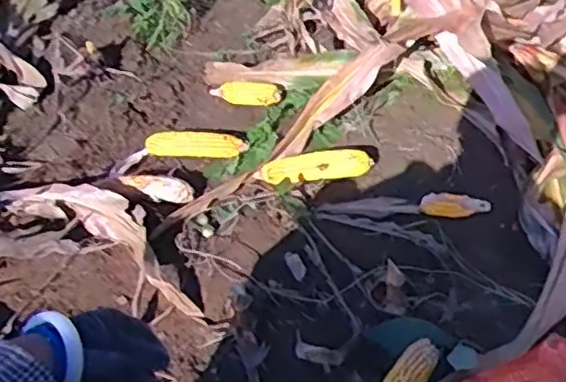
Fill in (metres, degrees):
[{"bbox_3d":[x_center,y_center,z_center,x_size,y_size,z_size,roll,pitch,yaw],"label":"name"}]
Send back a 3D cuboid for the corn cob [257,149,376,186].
[{"bbox_3d":[0.061,-0.046,1.316,0.225,0.046,0.063,-10,44,-2],"label":"corn cob"}]

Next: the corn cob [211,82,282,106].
[{"bbox_3d":[-0.082,-0.213,1.517,0.154,0.042,0.060,1,43,-11],"label":"corn cob"}]

